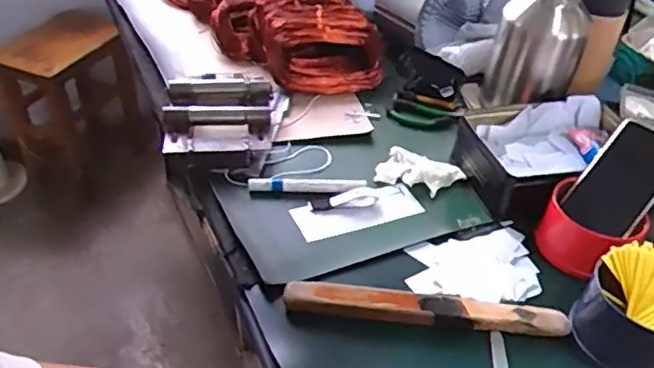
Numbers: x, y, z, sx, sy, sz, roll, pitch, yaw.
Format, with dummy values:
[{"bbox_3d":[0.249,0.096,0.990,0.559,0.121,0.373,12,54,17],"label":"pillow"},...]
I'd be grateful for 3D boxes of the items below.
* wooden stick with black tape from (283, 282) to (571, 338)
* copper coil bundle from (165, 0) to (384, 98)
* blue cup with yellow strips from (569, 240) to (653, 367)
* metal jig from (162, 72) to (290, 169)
[{"bbox_3d":[0.097,0.122,0.598,0.274,0.025,0.029,4,40,2],"label":"wooden stick with black tape"},{"bbox_3d":[-0.100,-0.286,1.032,0.193,0.085,0.486,-27,48,-30],"label":"copper coil bundle"},{"bbox_3d":[0.299,0.117,0.582,0.096,0.083,0.094,1,40,-1],"label":"blue cup with yellow strips"},{"bbox_3d":[-0.137,-0.092,0.814,0.159,0.050,0.186,1,40,-1],"label":"metal jig"}]

